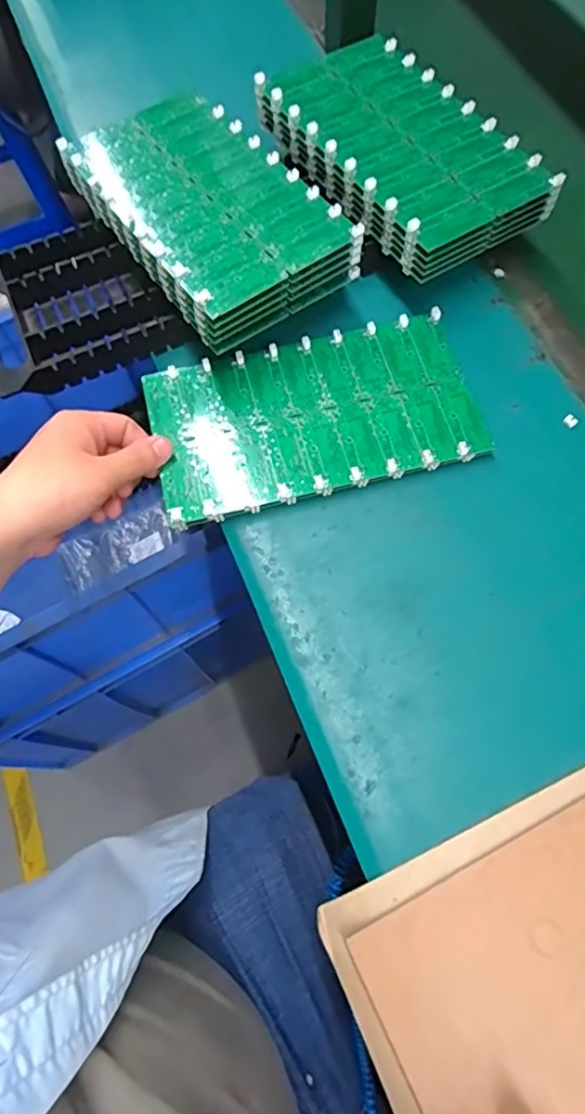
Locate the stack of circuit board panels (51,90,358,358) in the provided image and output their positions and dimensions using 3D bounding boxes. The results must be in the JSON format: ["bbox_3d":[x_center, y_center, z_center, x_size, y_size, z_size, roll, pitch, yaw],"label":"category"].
[{"bbox_3d":[-0.070,-0.286,0.478,0.139,0.043,0.233,-35,71,-11],"label":"stack of circuit board panels"}]

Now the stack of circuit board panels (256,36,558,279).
[{"bbox_3d":[0.095,-0.355,0.504,0.145,0.043,0.246,-31,71,-9],"label":"stack of circuit board panels"}]

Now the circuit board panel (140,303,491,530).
[{"bbox_3d":[0.015,-0.112,0.456,0.244,0.012,0.137,-15,69,-3],"label":"circuit board panel"}]

